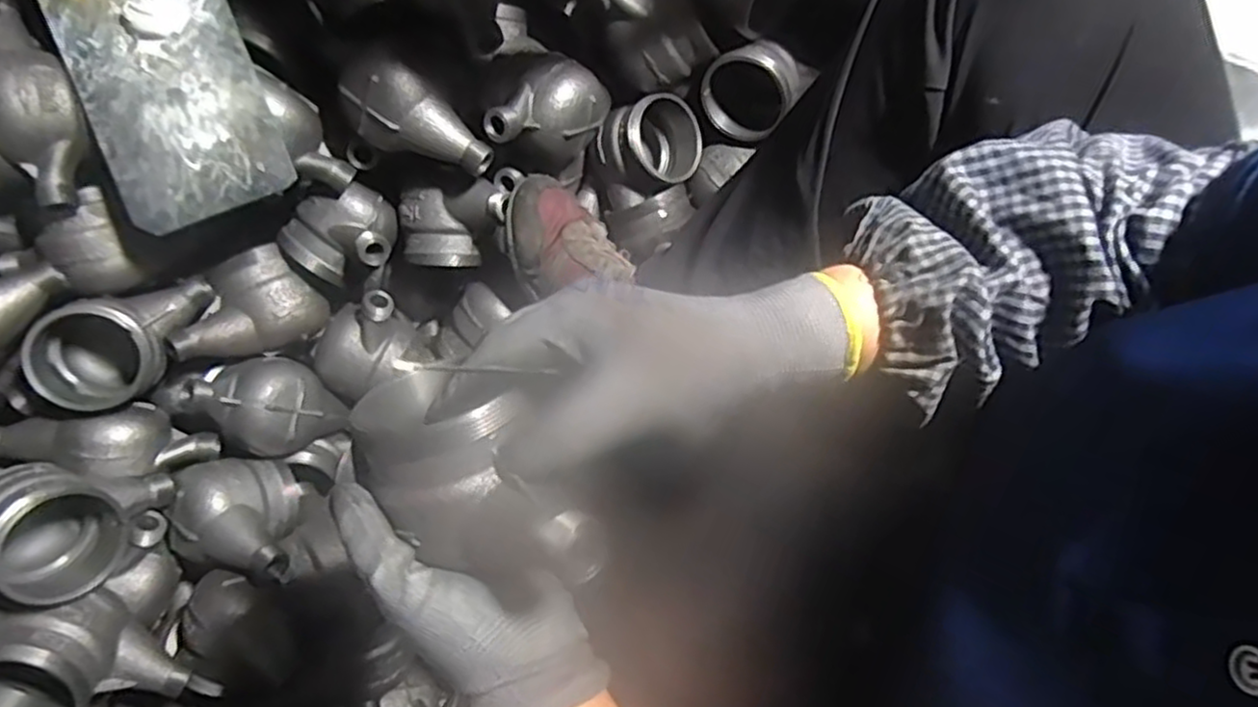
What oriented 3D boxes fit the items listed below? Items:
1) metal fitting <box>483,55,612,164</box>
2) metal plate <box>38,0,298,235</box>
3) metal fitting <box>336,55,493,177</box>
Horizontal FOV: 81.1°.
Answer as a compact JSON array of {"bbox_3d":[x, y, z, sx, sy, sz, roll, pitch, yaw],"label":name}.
[{"bbox_3d":[-0.061,-0.191,0.585,0.060,0.068,0.099,28,75,10],"label":"metal fitting"},{"bbox_3d":[-0.331,-0.207,0.510,0.117,0.010,0.229,-22,94,-4],"label":"metal plate"},{"bbox_3d":[-0.159,-0.180,0.557,0.120,0.057,0.059,28,74,-13],"label":"metal fitting"}]

